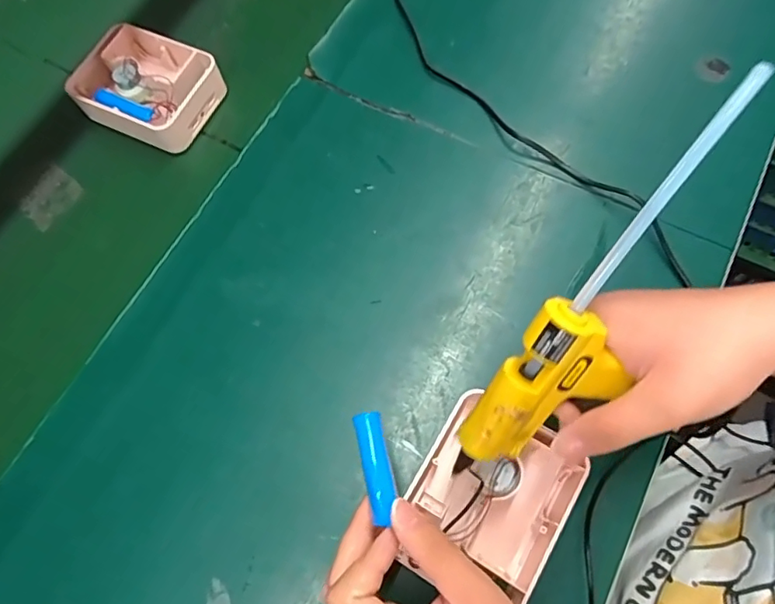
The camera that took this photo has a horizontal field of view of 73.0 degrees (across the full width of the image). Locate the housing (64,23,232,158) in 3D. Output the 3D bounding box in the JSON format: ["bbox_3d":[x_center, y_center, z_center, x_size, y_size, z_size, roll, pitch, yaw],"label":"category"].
[{"bbox_3d":[-0.242,-0.216,0.533,0.132,0.046,0.102,26,73,11],"label":"housing"}]

